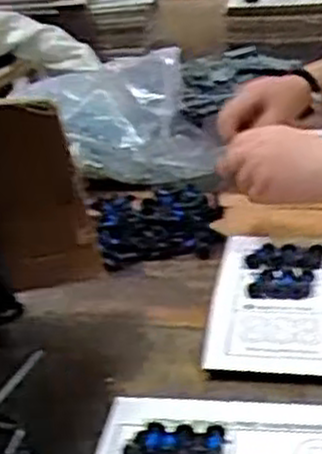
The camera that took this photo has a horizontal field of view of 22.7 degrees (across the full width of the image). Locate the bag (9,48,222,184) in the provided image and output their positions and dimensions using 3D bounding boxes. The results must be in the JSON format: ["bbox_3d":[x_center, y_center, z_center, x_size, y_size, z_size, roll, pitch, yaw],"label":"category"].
[{"bbox_3d":[-0.056,-0.123,0.928,0.210,0.140,0.108,3,26,19],"label":"bag"}]

